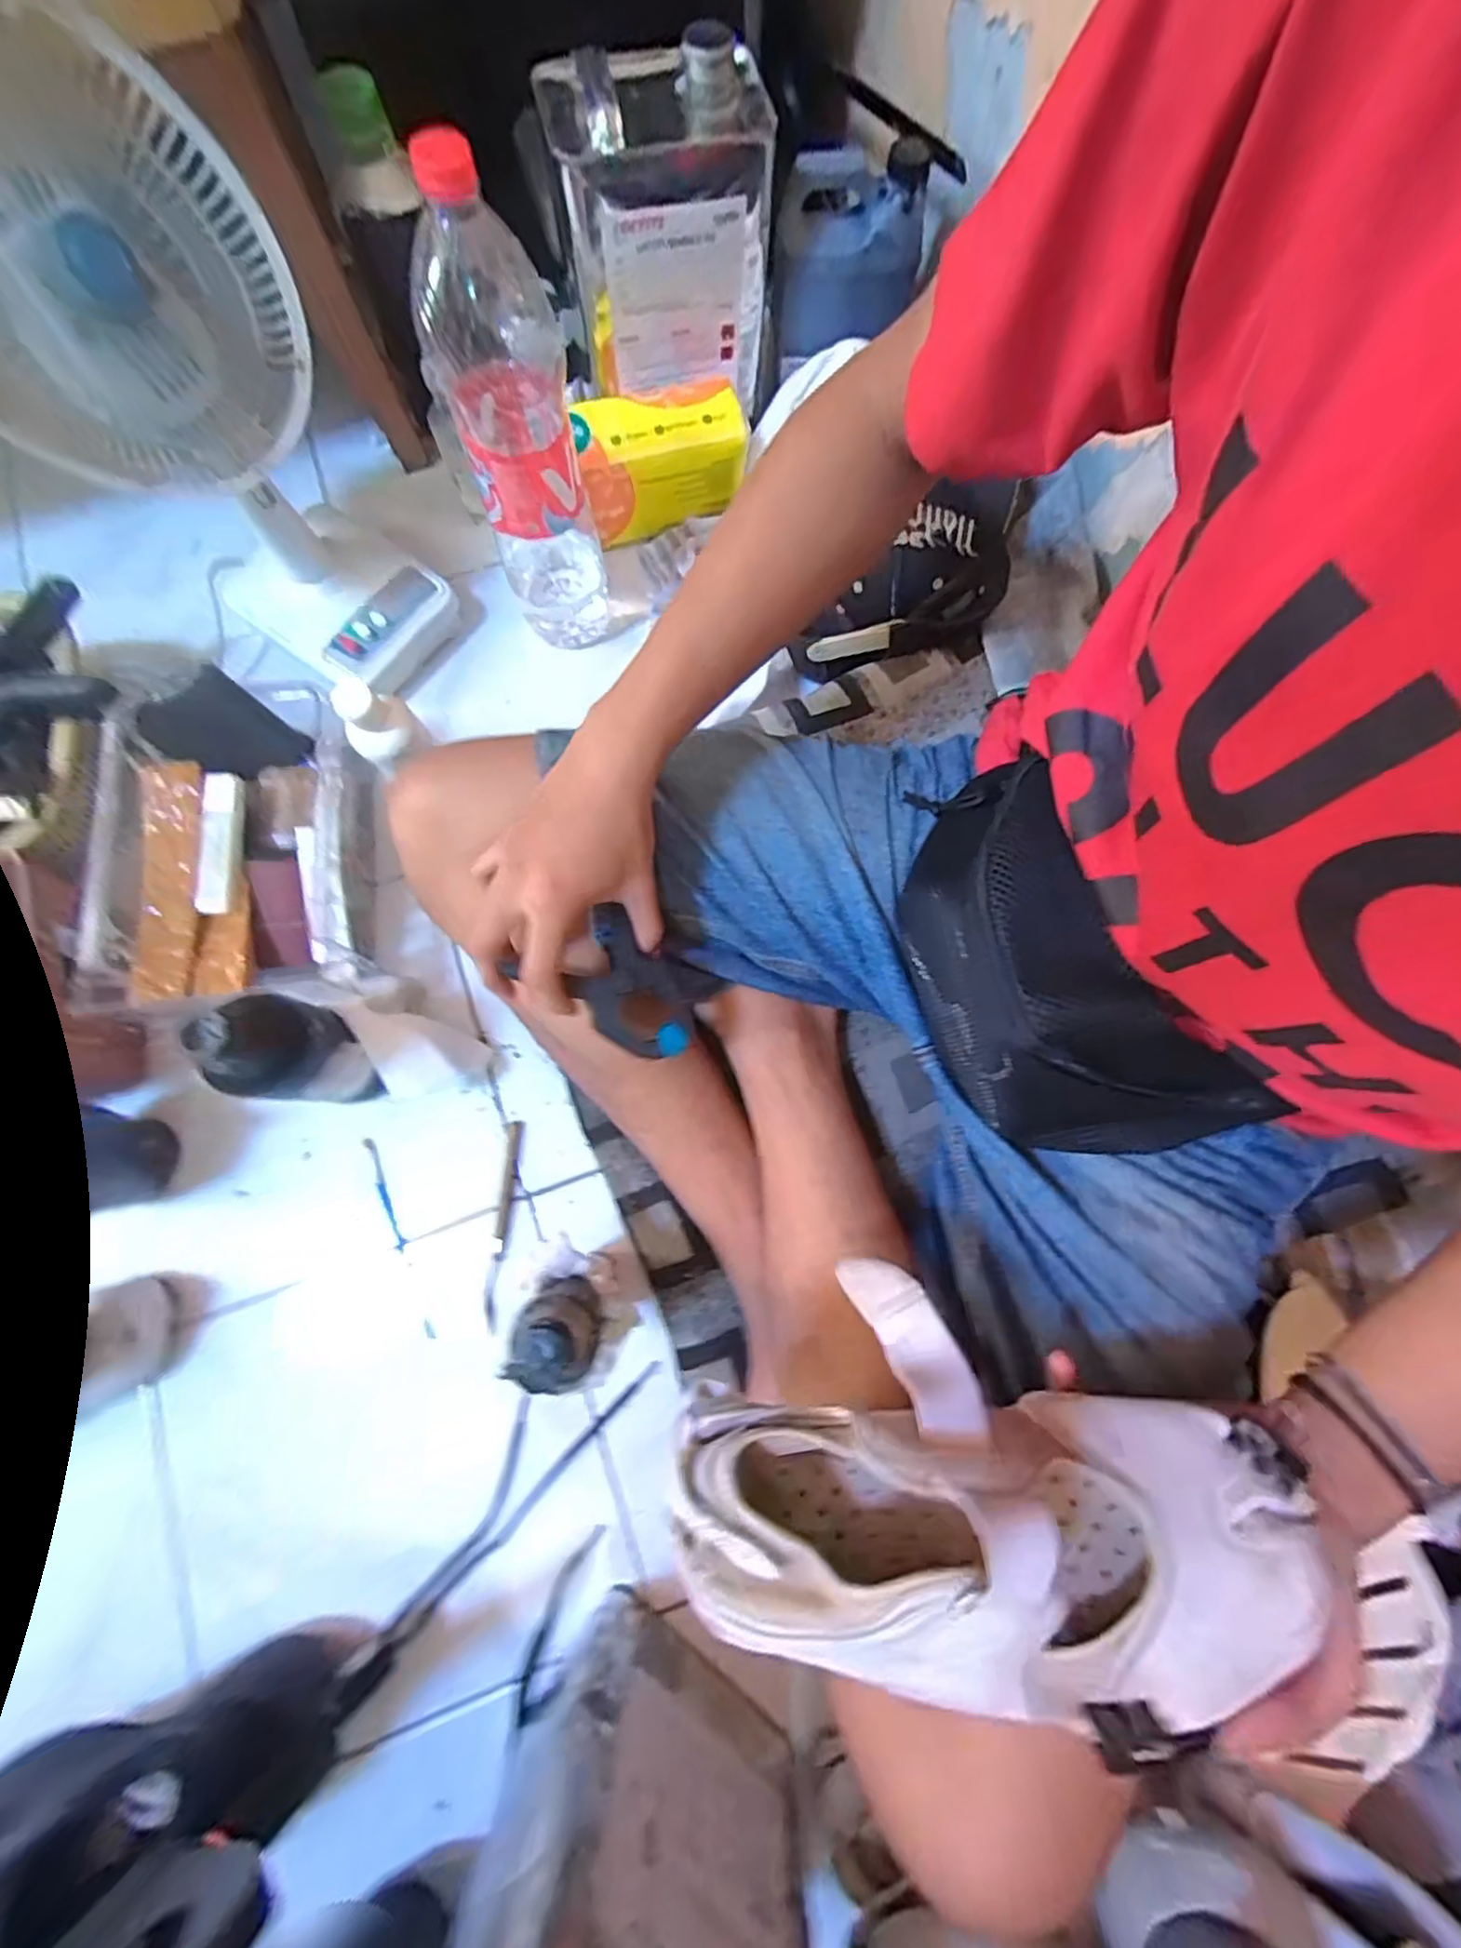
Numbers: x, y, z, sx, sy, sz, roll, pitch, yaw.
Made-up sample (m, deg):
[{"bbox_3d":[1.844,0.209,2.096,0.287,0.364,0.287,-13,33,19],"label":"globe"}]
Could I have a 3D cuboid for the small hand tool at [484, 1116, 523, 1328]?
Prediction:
[{"bbox_3d":[-0.182,0.197,0.527,0.013,0.010,0.153,5,75,0],"label":"small hand tool"}]

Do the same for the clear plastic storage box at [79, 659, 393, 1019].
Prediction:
[{"bbox_3d":[-0.392,-0.093,0.533,0.188,0.106,0.245,-9,76,-4],"label":"clear plastic storage box"}]

